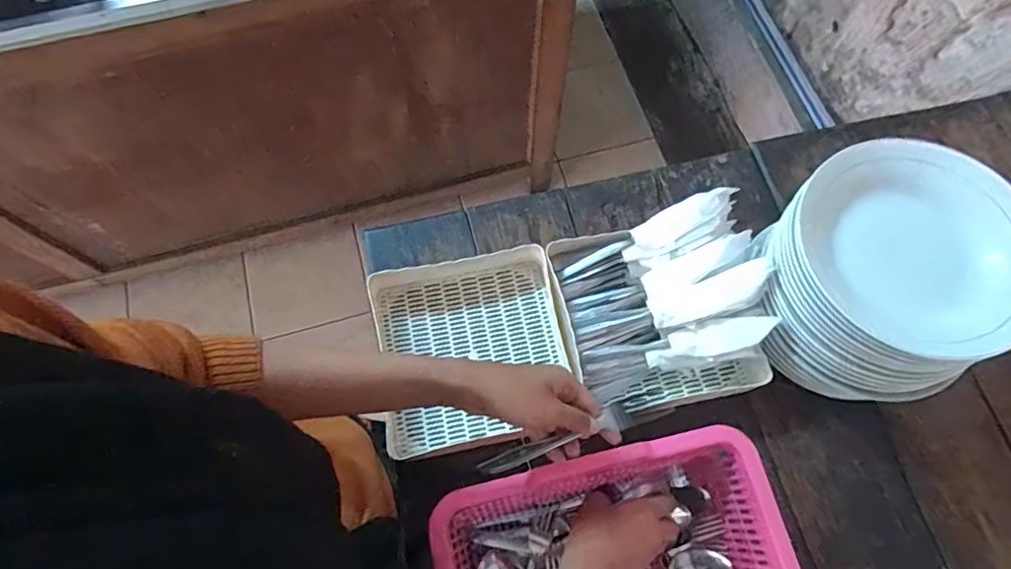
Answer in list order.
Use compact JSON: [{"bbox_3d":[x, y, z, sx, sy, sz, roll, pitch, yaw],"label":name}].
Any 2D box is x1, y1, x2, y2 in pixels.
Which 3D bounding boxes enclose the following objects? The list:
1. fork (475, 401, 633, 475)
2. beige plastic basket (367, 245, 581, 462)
[{"bbox_3d":[0.040,0.134,0.467,0.134,0.011,0.021,-23,71,5],"label":"fork"},{"bbox_3d":[-0.037,0.073,0.650,0.209,0.090,0.215,-12,70,-5],"label":"beige plastic basket"}]

